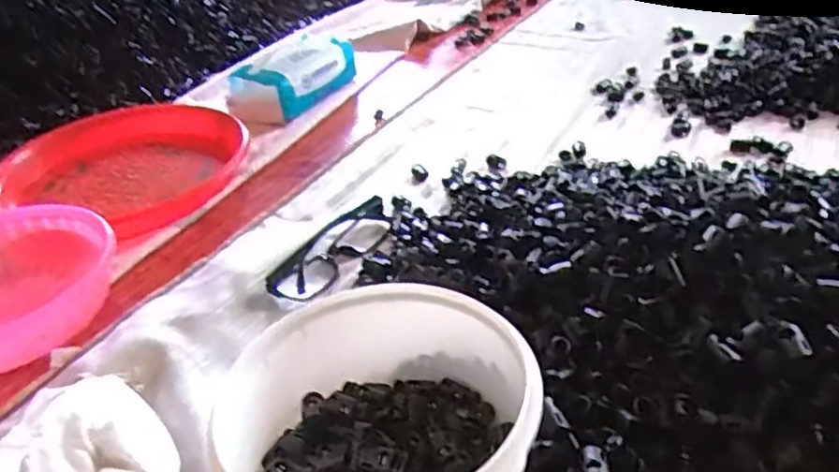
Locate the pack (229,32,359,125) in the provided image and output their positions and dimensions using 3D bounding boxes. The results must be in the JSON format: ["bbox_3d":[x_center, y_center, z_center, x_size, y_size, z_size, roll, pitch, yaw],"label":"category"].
[{"bbox_3d":[-0.156,-0.205,0.838,0.088,0.059,0.192,16,41,29],"label":"pack"}]

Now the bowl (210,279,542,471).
[{"bbox_3d":[-0.017,0.103,0.356,0.161,0.090,0.150,-4,35,3],"label":"bowl"}]

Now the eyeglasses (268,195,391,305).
[{"bbox_3d":[-0.068,0.004,0.551,0.046,0.026,0.143,17,41,29],"label":"eyeglasses"}]

